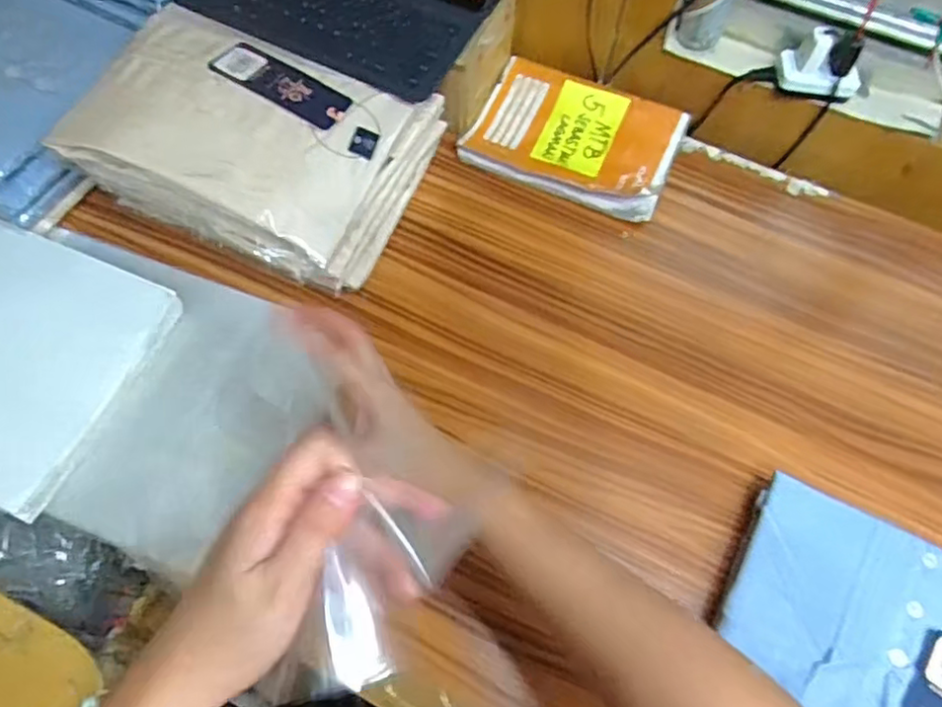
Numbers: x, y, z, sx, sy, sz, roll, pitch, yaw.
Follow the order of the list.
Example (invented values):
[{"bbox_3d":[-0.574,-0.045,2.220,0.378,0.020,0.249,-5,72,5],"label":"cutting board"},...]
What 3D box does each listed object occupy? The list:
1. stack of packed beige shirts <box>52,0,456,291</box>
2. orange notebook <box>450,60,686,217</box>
[{"bbox_3d":[-0.185,-0.196,0.583,0.249,0.105,0.227,21,66,8],"label":"stack of packed beige shirts"},{"bbox_3d":[0.108,-0.225,0.665,0.201,0.023,0.142,21,66,8],"label":"orange notebook"}]

